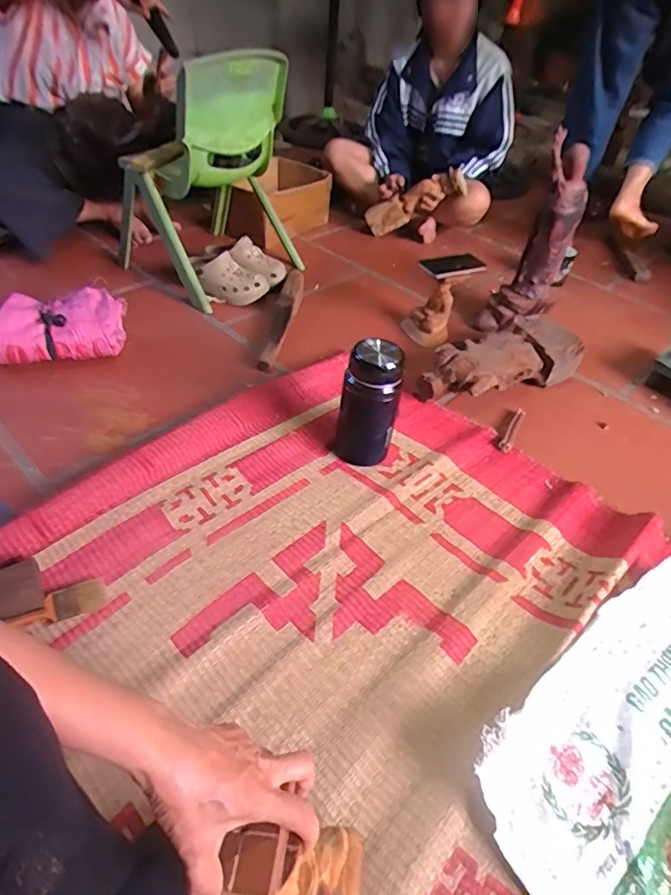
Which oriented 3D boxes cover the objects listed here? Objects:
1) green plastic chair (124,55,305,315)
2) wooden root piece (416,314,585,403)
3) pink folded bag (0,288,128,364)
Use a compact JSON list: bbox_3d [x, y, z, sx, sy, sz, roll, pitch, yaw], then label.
[{"bbox_3d":[-0.308,-0.676,1.284,0.332,0.486,0.403,34,50,26],"label":"green plastic chair"},{"bbox_3d":[0.345,-0.172,1.112,0.350,0.093,0.174,-23,51,-27],"label":"wooden root piece"},{"bbox_3d":[-0.548,-0.240,1.032,0.259,0.111,0.092,-15,47,-21],"label":"pink folded bag"}]

